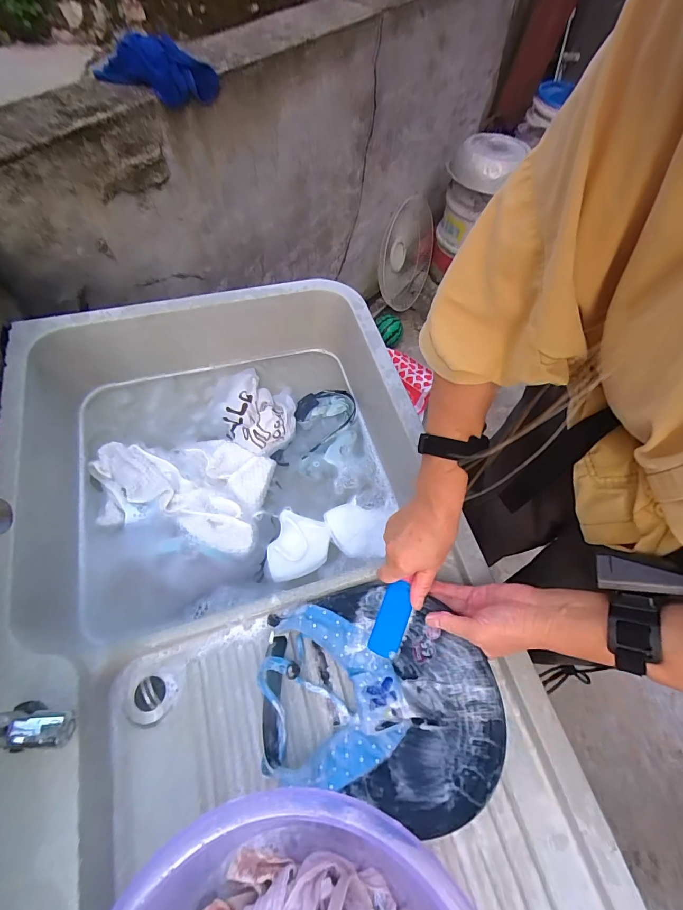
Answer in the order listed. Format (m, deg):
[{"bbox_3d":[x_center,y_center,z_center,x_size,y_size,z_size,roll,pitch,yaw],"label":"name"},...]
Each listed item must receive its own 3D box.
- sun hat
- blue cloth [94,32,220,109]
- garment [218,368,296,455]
[{"bbox_3d":[0.034,0.244,0.417,0.240,0.079,0.196,14,58,6],"label":"sun hat"},{"bbox_3d":[-0.336,-0.704,0.730,0.219,0.089,0.103,-18,65,-14],"label":"blue cloth"},{"bbox_3d":[-0.157,-0.097,0.743,0.131,0.040,0.197,-13,64,-12],"label":"garment"}]

